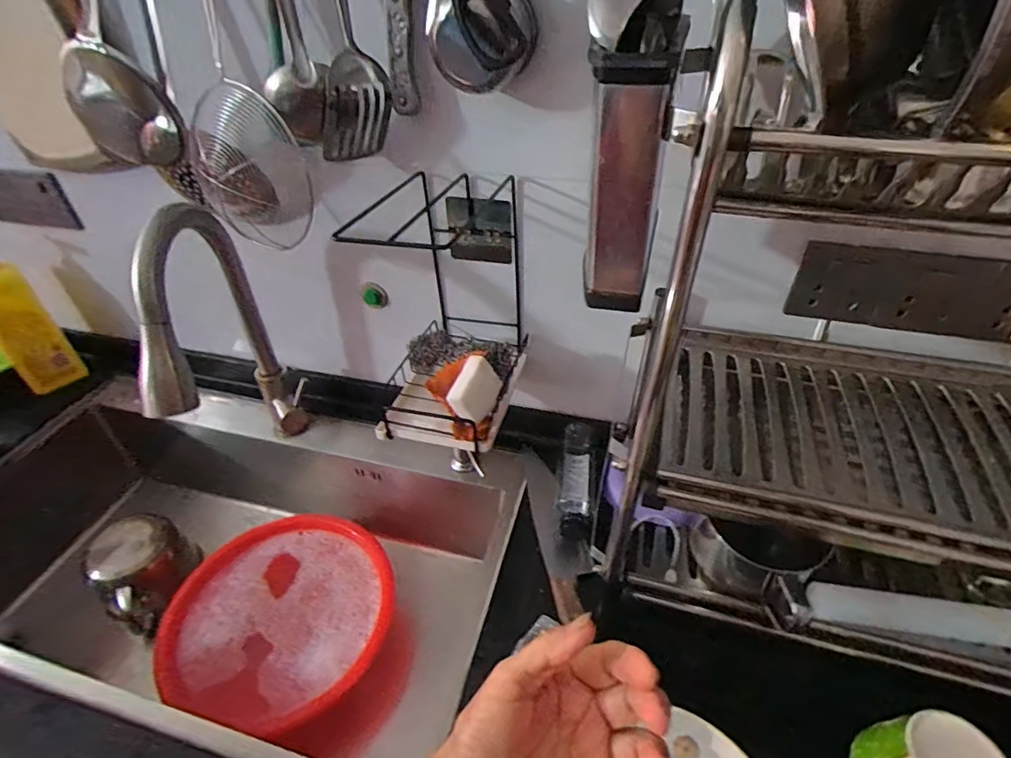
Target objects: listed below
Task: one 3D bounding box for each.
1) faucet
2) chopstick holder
[{"bbox_3d":[-0.336,-0.023,0.639,0.070,0.372,0.247,-3,40,-2],"label":"faucet"},{"bbox_3d":[0.082,-0.123,0.331,0.045,0.152,0.061,24,46,27],"label":"chopstick holder"}]

